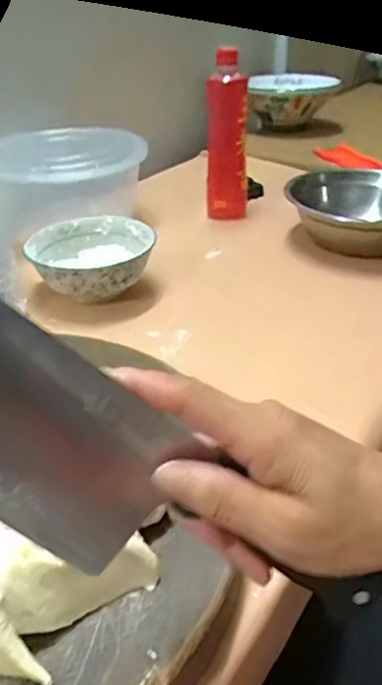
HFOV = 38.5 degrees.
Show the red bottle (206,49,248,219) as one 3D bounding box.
[{"bbox_3d":[0.052,-0.289,0.791,0.056,0.240,0.066,-4,33,0],"label":"red bottle"}]

